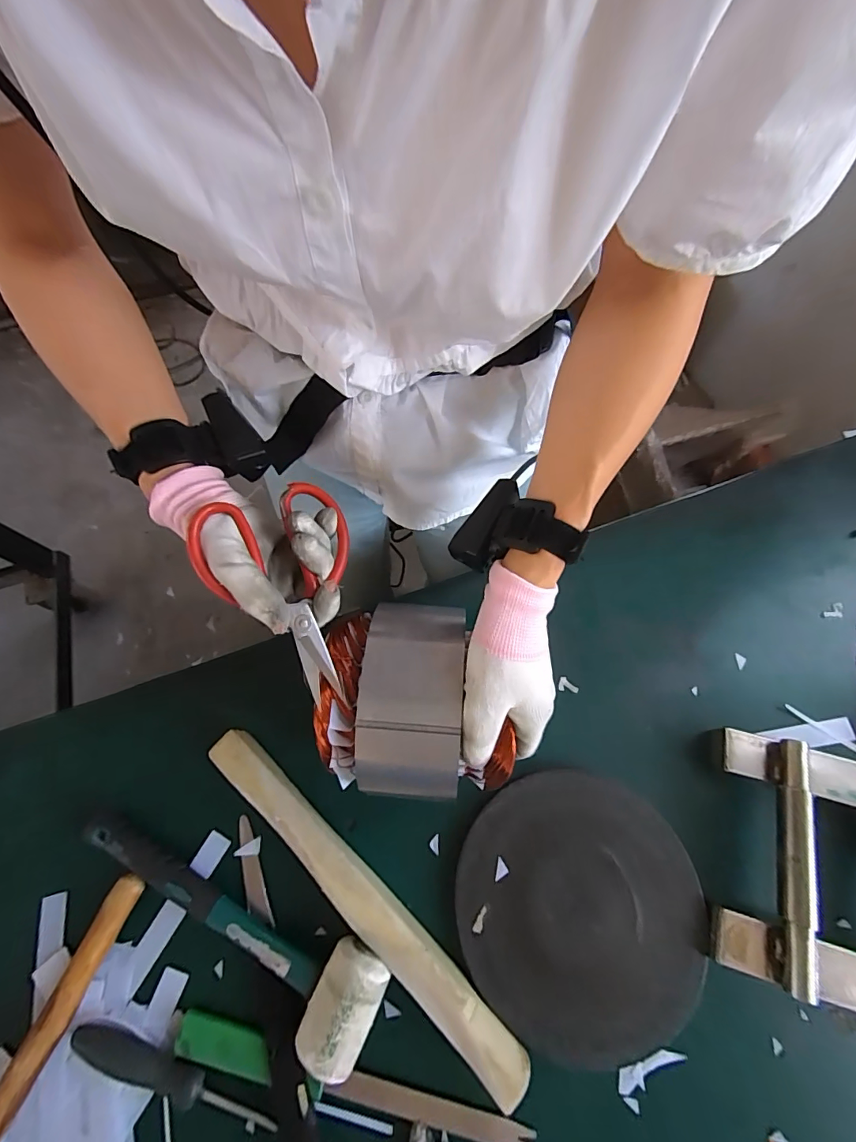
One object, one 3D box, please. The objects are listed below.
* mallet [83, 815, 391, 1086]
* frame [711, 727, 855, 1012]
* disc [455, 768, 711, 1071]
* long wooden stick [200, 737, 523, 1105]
[{"bbox_3d":[-0.163,0.269,0.356,0.276,0.040,0.067,27,71,11],"label":"mallet"},{"bbox_3d":[0.336,0.240,0.355,0.195,0.040,0.179,15,69,7],"label":"frame"},{"bbox_3d":[0.122,0.272,0.365,0.193,0.011,0.184,-1,68,1],"label":"disc"},{"bbox_3d":[-0.060,0.257,0.363,0.330,0.032,0.035,40,74,15],"label":"long wooden stick"}]

